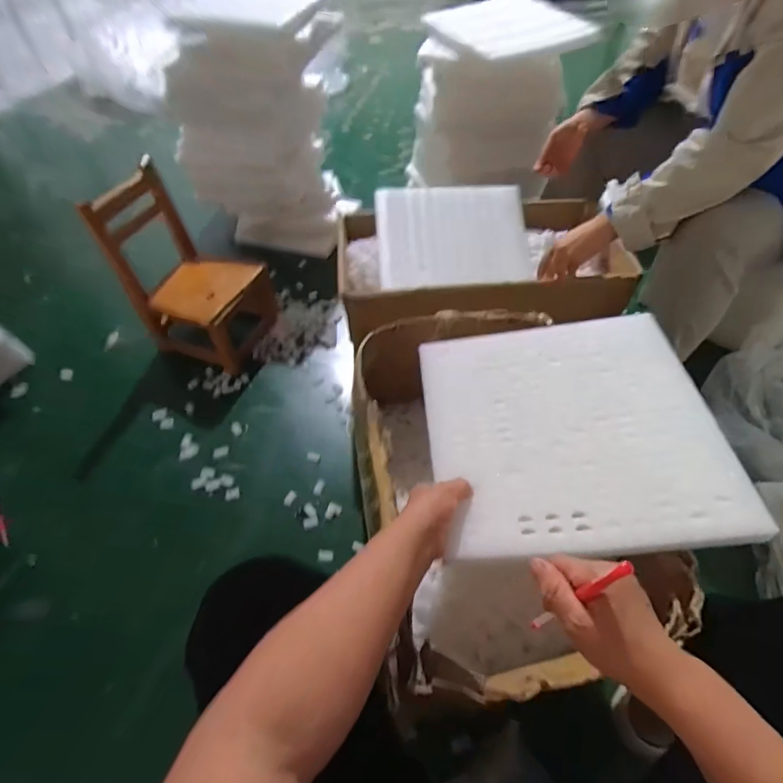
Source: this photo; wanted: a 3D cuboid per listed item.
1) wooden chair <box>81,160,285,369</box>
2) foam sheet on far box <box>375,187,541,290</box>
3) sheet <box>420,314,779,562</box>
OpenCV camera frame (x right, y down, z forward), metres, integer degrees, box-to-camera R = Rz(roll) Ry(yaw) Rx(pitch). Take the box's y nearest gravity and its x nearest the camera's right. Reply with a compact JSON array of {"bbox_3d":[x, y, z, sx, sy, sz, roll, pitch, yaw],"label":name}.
[{"bbox_3d":[-0.492,-0.304,1.173,0.287,0.402,0.286,18,52,14],"label":"wooden chair"},{"bbox_3d":[0.143,-0.364,1.059,0.343,0.022,0.267,-3,72,-1],"label":"foam sheet on far box"},{"bbox_3d":[0.218,0.038,0.573,0.332,0.015,0.319,-7,55,5],"label":"sheet"}]

